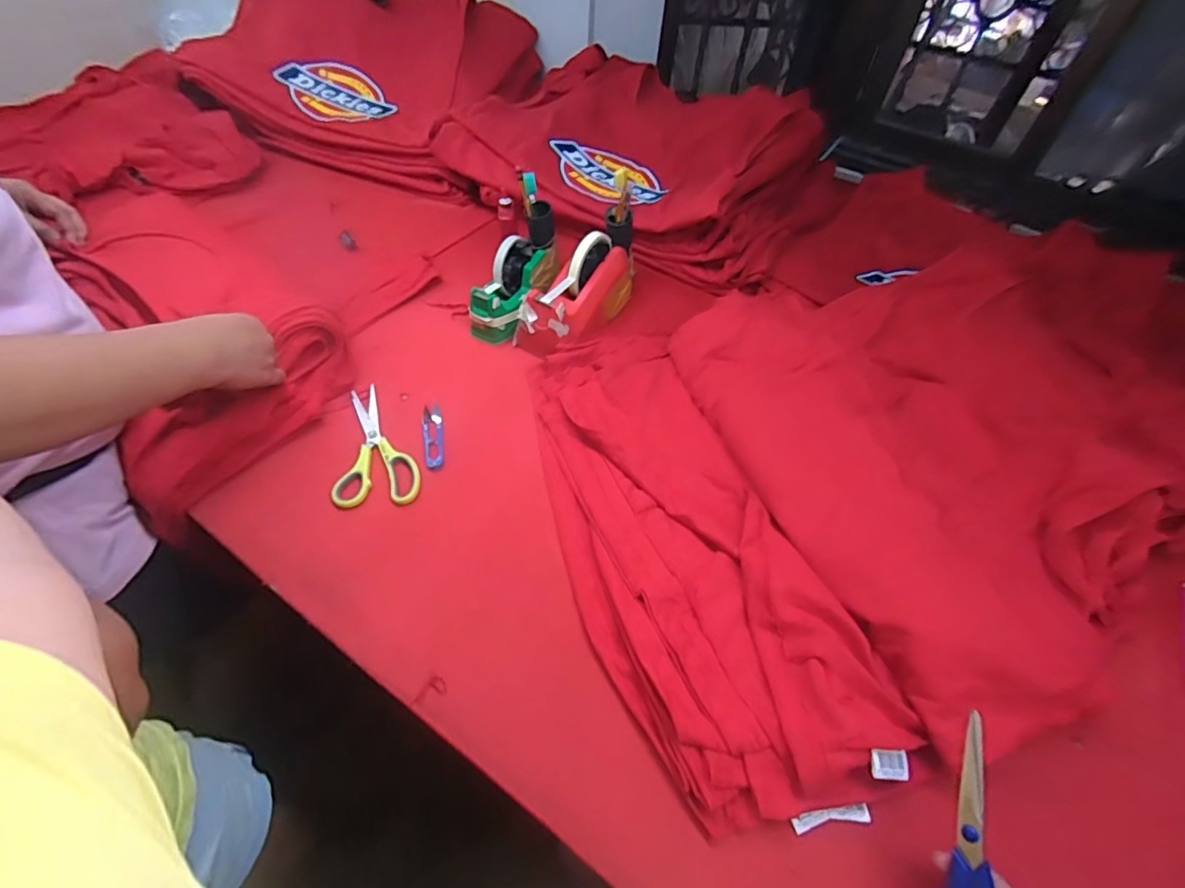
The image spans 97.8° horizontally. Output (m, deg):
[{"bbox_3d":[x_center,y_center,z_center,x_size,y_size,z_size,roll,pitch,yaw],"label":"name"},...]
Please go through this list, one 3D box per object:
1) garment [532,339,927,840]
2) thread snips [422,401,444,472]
[{"bbox_3d":[0.078,0.087,0.559,0.225,0.058,0.540,-15,53,-17],"label":"garment"},{"bbox_3d":[-0.198,-0.013,0.642,0.025,0.004,0.106,-9,51,-13],"label":"thread snips"}]

